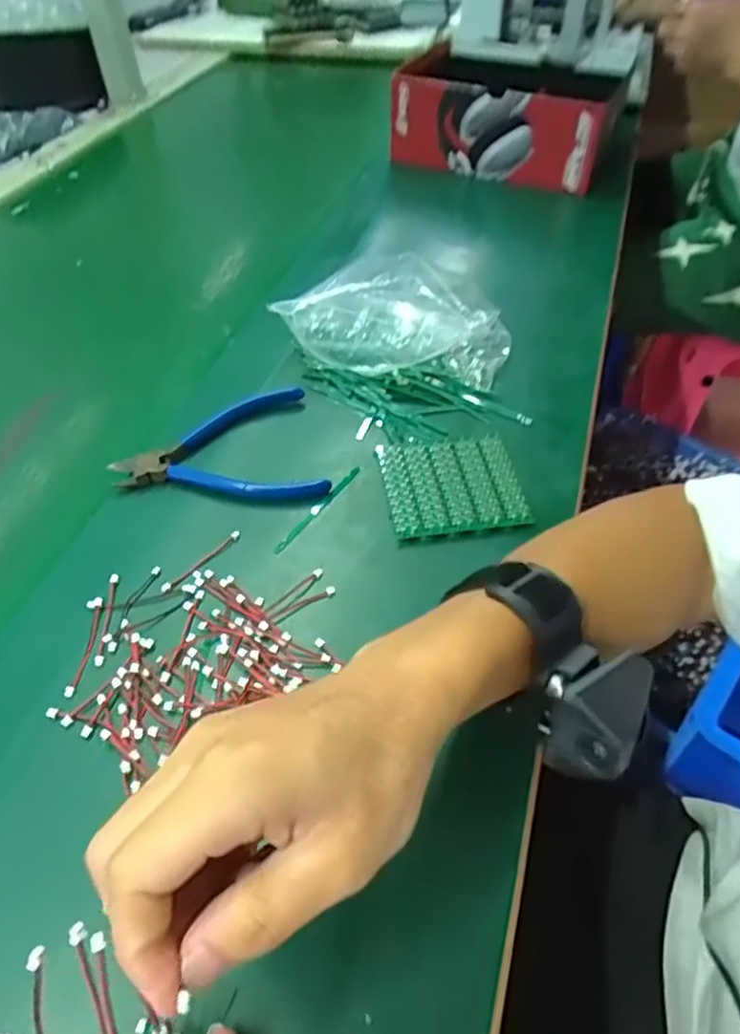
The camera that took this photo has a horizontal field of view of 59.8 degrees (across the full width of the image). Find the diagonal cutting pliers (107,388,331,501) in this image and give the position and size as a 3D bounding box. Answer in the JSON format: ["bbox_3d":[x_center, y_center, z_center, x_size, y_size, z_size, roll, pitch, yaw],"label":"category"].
[{"bbox_3d":[-0.103,-0.050,0.446,0.136,0.017,0.105,-6,48,-4],"label":"diagonal cutting pliers"}]

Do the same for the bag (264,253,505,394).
[{"bbox_3d":[0.021,-0.154,0.502,0.170,0.057,0.097,15,50,15],"label":"bag"}]

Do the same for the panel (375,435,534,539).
[{"bbox_3d":[0.053,-0.024,0.426,0.085,0.005,0.082,-7,48,-5],"label":"panel"}]

